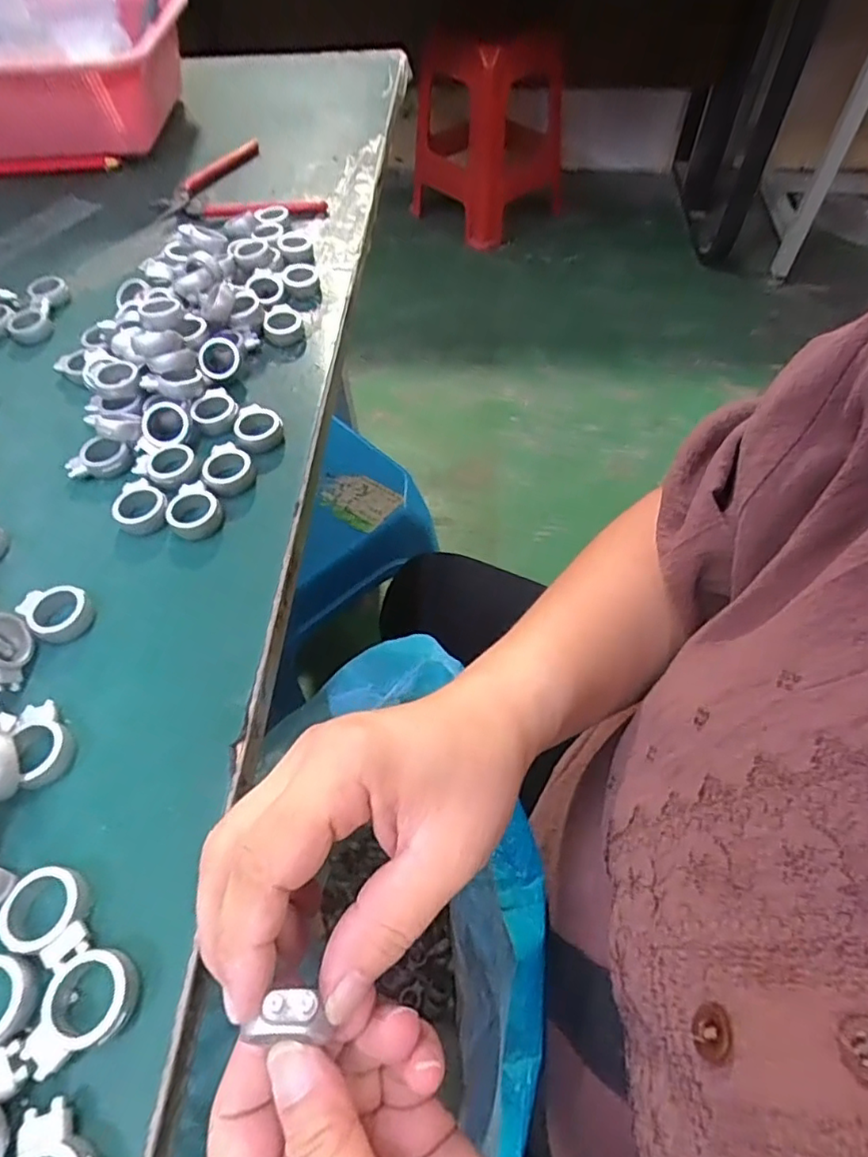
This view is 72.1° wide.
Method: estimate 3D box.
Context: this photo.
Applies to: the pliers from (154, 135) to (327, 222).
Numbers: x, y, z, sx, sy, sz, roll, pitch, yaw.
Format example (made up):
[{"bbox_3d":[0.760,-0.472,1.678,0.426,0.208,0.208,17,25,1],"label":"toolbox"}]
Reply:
[{"bbox_3d":[-0.169,-0.318,0.489,0.111,0.015,0.131,-29,58,-17],"label":"pliers"}]

